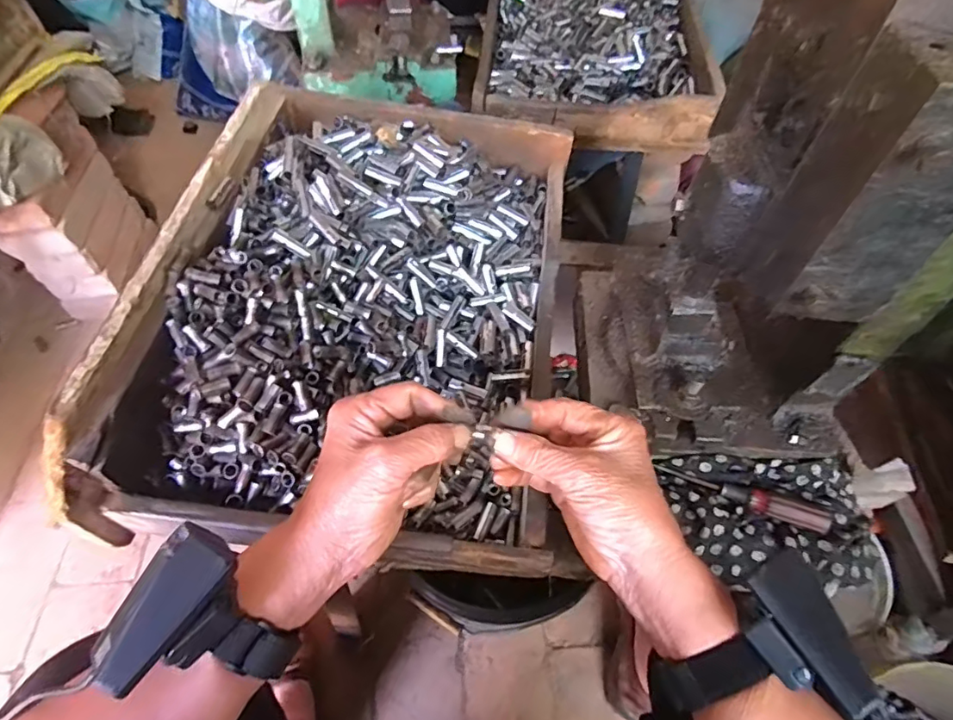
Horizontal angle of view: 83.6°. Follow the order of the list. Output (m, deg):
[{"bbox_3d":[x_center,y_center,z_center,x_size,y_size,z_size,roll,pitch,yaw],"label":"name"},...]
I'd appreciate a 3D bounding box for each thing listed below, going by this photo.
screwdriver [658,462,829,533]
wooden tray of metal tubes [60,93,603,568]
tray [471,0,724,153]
[{"bbox_3d":[0.228,0.119,0.472,0.148,0.019,0.019,17,58,21],"label":"screwdriver"},{"bbox_3d":[-0.096,-0.076,0.523,0.381,0.079,0.495,11,63,-13],"label":"wooden tray of metal tubes"},{"bbox_3d":[0.171,-0.489,0.809,0.308,0.062,0.459,5,56,2],"label":"tray"}]

